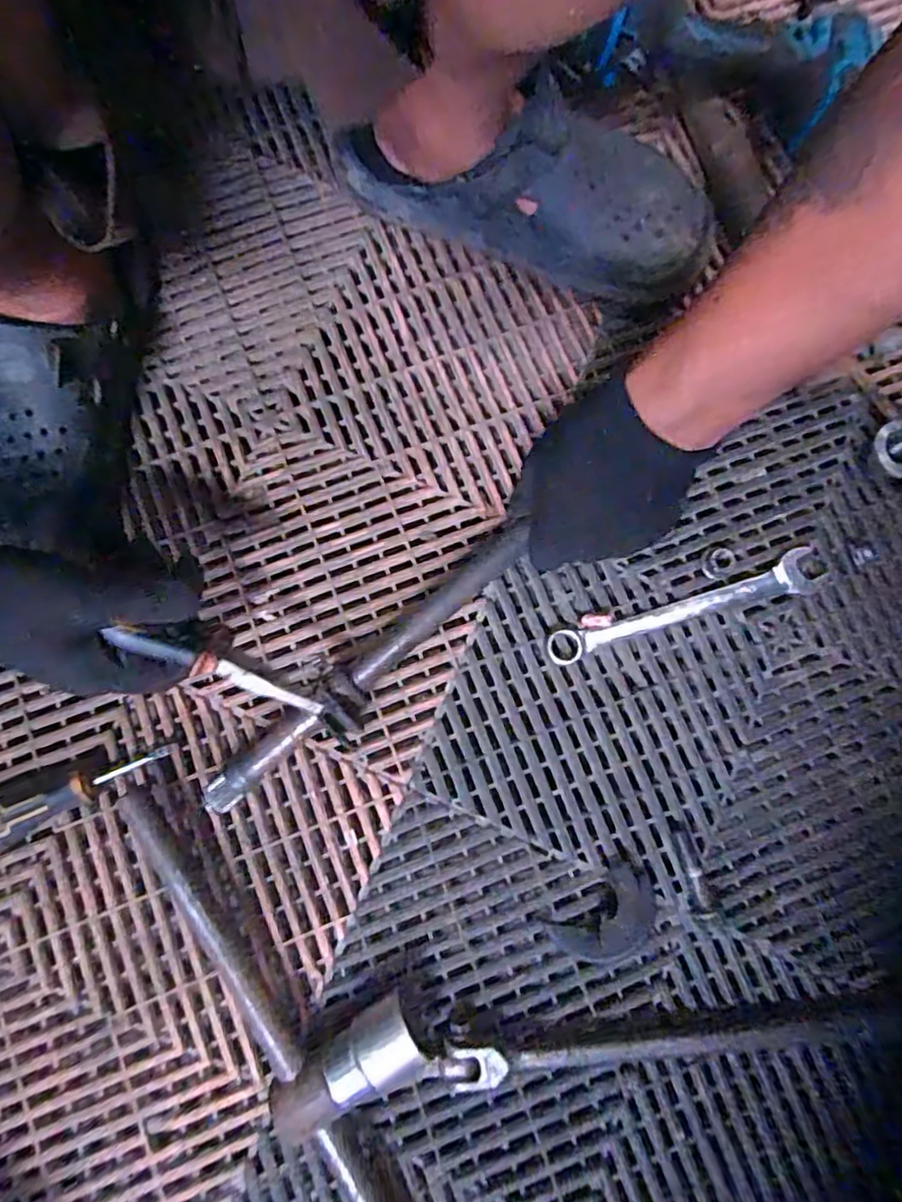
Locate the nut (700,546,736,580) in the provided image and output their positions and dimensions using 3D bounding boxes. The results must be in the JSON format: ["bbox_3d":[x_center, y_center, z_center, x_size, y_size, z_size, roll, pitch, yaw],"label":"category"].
[{"bbox_3d":[0.192,-0.027,0.459,0.024,0.015,0.023,0,79,-1],"label":"nut"}]

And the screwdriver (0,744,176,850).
[{"bbox_3d":[-0.257,0.129,0.416,0.145,0.031,0.032,-22,81,-5],"label":"screwdriver"}]

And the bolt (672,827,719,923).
[{"bbox_3d":[0.159,0.181,0.418,0.016,0.011,0.059,-16,80,-4],"label":"bolt"}]

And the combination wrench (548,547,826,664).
[{"bbox_3d":[0.168,0.002,0.455,0.204,0.010,0.031,-16,80,-4],"label":"combination wrench"}]

